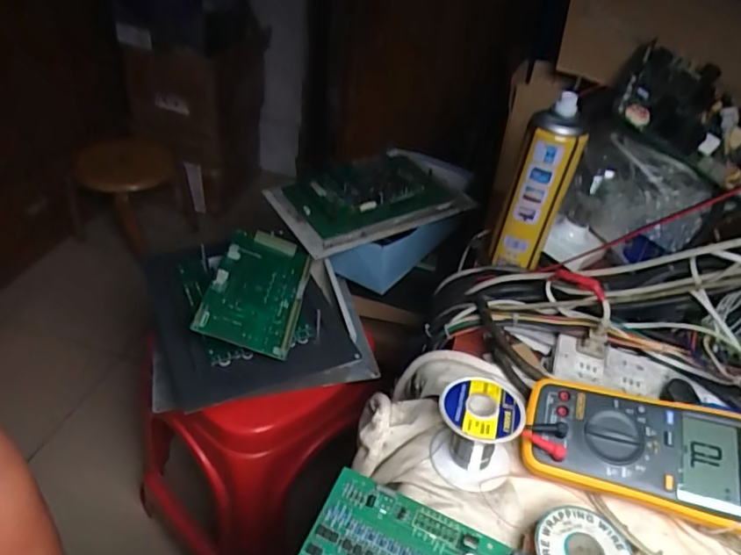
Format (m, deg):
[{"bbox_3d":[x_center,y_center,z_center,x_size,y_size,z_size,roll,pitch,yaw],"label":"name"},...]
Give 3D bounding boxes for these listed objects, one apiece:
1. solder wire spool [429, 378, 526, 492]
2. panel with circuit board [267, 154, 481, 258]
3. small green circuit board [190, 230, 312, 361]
[{"bbox_3d":[0.084,0.123,0.441,0.064,0.064,0.062,4,40,-4],"label":"solder wire spool"},{"bbox_3d":[-0.008,-0.140,0.944,0.300,0.048,0.214,-18,41,-18],"label":"panel with circuit board"},{"bbox_3d":[-0.150,0.013,0.731,0.118,0.014,0.202,18,45,-9],"label":"small green circuit board"}]

